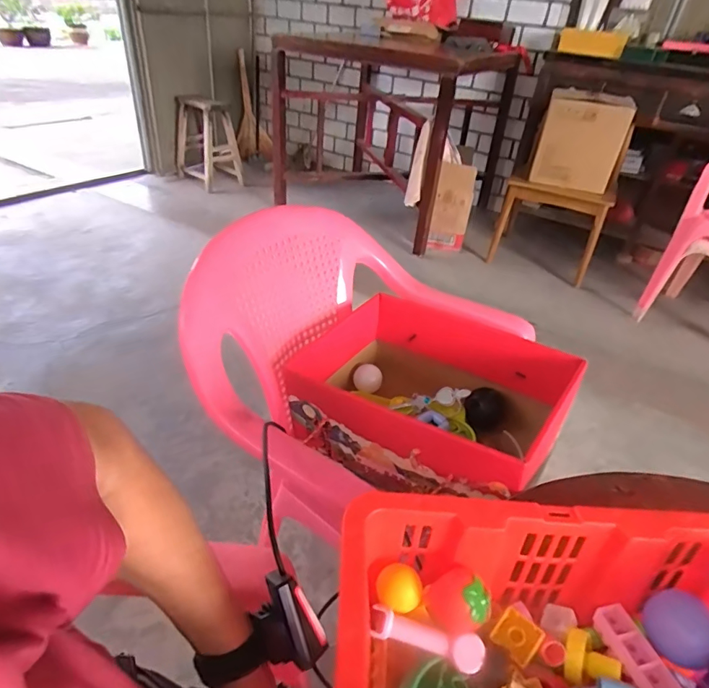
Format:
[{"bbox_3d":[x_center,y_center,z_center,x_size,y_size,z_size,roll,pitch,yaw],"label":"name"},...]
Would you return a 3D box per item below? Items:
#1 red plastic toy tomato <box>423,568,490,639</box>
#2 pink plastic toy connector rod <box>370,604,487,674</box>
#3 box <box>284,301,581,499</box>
[{"bbox_3d":[0.082,0.201,0.367,0.036,0.039,0.042,-12,39,-22],"label":"red plastic toy tomato"},{"bbox_3d":[0.054,0.225,0.358,0.087,0.017,0.020,14,37,12],"label":"pink plastic toy connector rod"},{"bbox_3d":[0.113,0.084,0.769,0.398,0.161,0.268,22,39,21],"label":"box"}]

